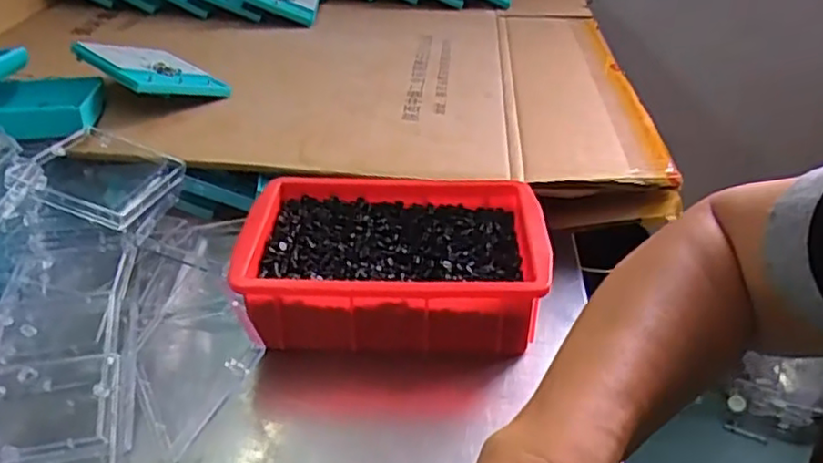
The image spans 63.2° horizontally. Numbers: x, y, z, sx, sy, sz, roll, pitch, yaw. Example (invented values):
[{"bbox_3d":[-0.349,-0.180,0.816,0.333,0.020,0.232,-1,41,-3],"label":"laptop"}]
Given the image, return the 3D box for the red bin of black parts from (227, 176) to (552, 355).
[{"bbox_3d":[-0.013,0.020,0.475,0.199,0.059,0.134,0,33,1],"label":"red bin of black parts"}]

